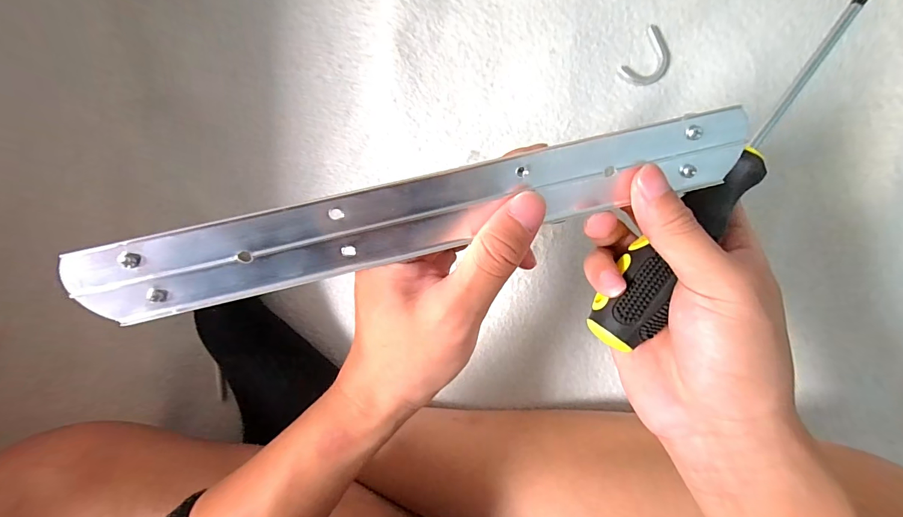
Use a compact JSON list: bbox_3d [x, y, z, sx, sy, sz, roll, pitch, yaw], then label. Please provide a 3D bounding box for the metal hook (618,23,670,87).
[{"bbox_3d":[0.162,-0.163,0.314,0.032,0.004,0.049,37,92,6],"label":"metal hook"}]

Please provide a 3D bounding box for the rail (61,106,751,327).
[{"bbox_3d":[-0.005,-0.019,0.158,0.270,0.004,0.034,-14,125,-6],"label":"rail"}]

